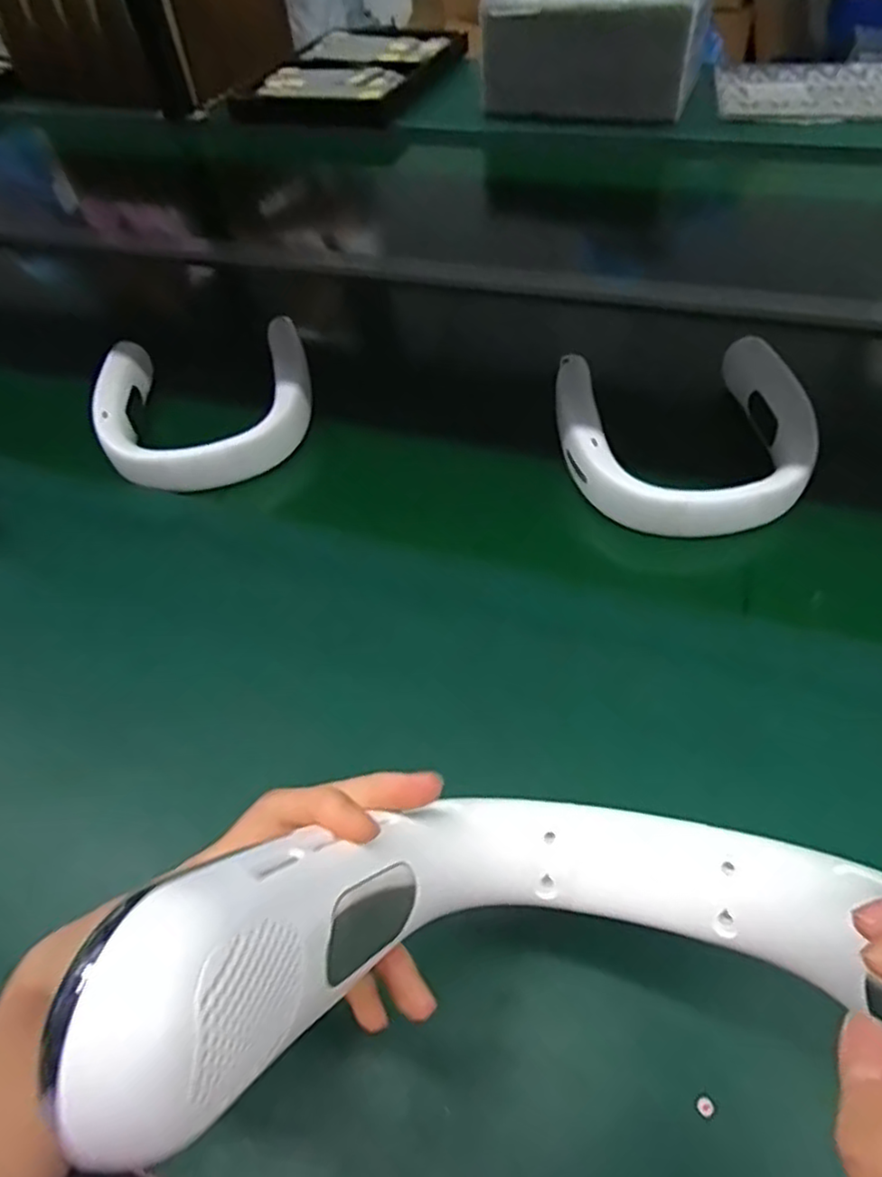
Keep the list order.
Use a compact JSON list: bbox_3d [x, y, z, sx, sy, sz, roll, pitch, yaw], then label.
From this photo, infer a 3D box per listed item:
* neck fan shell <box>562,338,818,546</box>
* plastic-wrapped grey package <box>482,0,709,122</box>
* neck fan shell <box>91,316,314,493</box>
[{"bbox_3d":[0.196,-0.128,0.560,0.193,0.067,0.173,-10,52,-1],"label":"neck fan shell"},{"bbox_3d":[0.248,-0.897,1.115,0.333,0.144,0.229,10,54,13],"label":"plastic-wrapped grey package"},{"bbox_3d":[-0.211,-0.167,0.638,0.200,0.054,0.173,-12,52,-4],"label":"neck fan shell"}]

